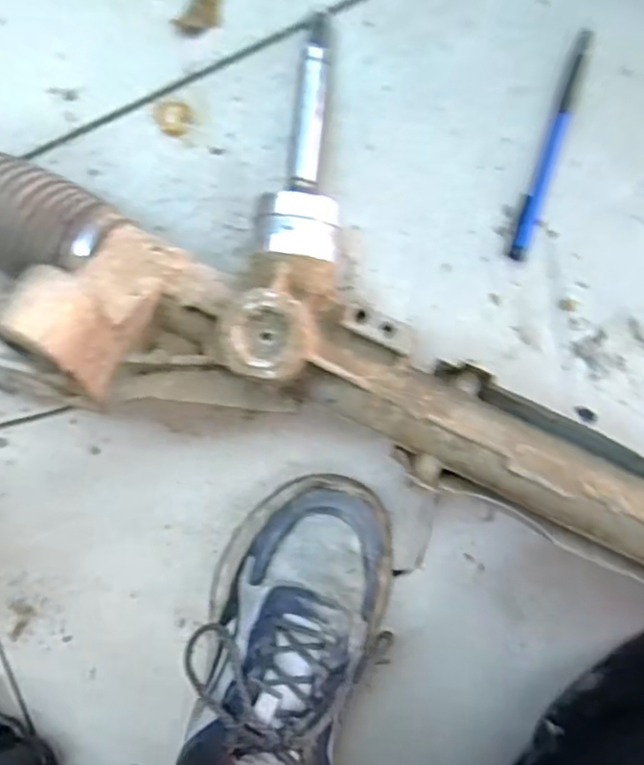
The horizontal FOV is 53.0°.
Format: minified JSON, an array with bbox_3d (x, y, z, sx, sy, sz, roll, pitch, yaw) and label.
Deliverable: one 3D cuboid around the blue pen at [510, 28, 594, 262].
[{"bbox_3d":[0.140,-0.143,0.395,0.012,0.012,0.134,15,97,6],"label":"blue pen"}]

